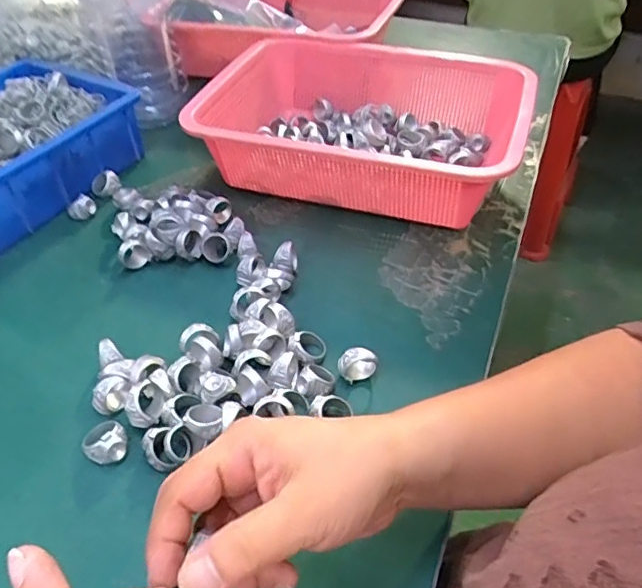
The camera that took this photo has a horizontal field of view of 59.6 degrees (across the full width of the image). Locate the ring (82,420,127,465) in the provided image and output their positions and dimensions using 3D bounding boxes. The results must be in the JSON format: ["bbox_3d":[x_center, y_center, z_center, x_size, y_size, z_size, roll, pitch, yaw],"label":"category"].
[{"bbox_3d":[-0.136,0.093,0.353,0.025,0.019,0.028,-30,50,-25],"label":"ring"}]

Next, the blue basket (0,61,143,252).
[{"bbox_3d":[-0.313,-0.134,0.547,0.167,0.090,0.224,21,49,23],"label":"blue basket"}]

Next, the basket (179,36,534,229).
[{"bbox_3d":[0.048,-0.166,0.570,0.296,0.097,0.240,12,46,16],"label":"basket"}]

